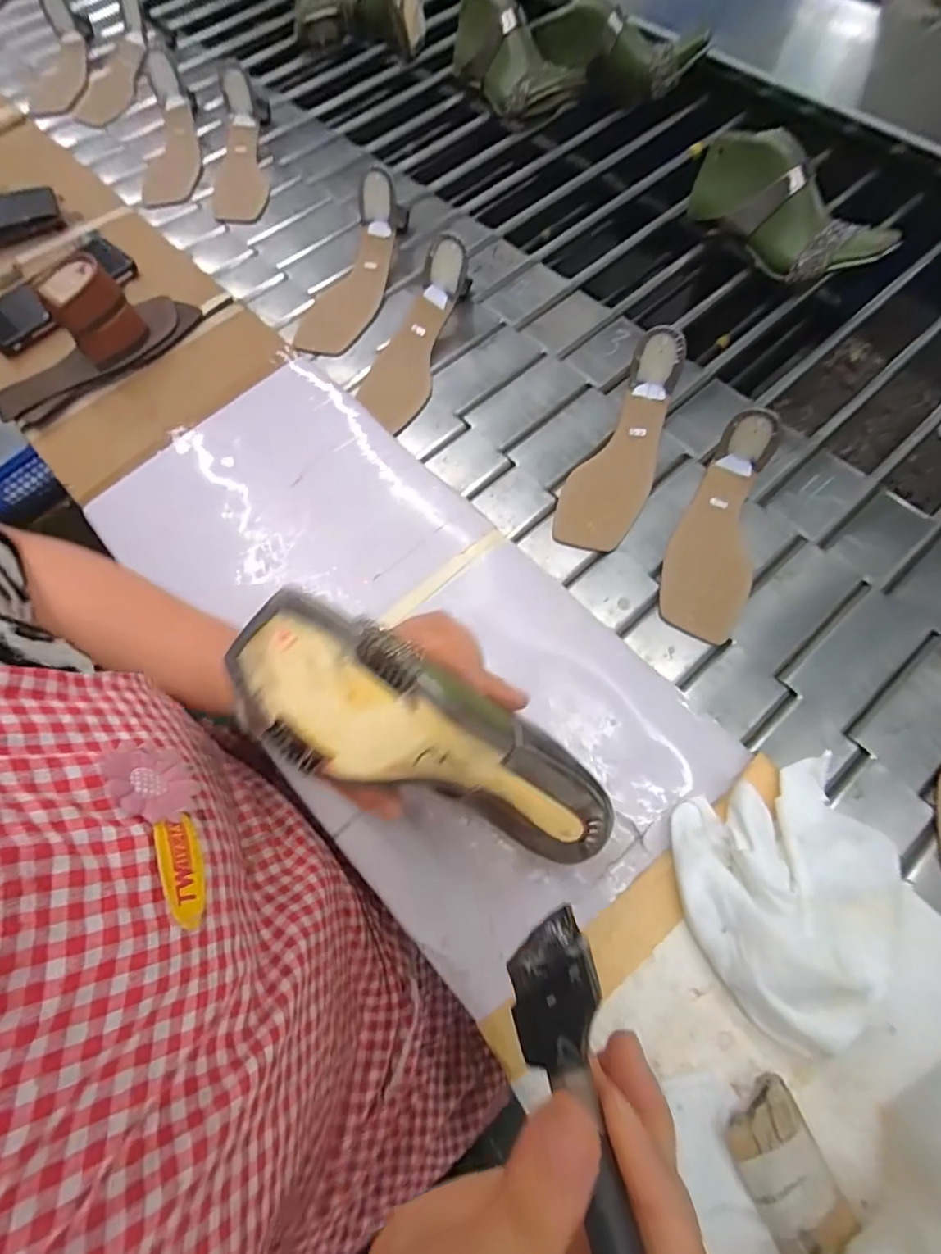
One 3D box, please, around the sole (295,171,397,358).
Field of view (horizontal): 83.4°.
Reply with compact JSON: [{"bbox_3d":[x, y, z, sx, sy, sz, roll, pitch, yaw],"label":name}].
[{"bbox_3d":[-0.133,-0.407,0.586,0.079,0.080,0.215,25,72,11],"label":"sole"}]

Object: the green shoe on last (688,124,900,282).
[{"bbox_3d":[0.337,-0.450,0.573,0.062,0.094,0.223,-42,74,-13],"label":"green shoe on last"}]

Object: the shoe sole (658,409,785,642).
[{"bbox_3d":[0.221,-0.090,0.462,0.075,0.053,0.207,17,83,8],"label":"shoe sole"}]

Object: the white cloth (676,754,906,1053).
[{"bbox_3d":[0.189,0.147,0.307,0.134,0.035,0.122,-36,68,-11],"label":"white cloth"}]

